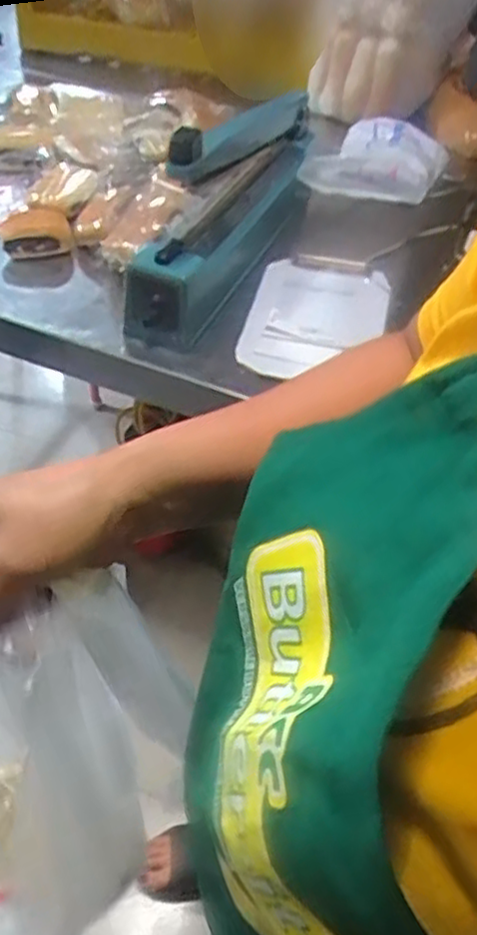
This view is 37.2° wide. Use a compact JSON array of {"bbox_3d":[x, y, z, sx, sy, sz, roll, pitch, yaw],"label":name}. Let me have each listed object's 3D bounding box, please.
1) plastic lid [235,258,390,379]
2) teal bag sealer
[{"bbox_3d":[0.090,-0.174,0.815,0.153,0.027,0.188,11,48,3],"label":"plastic lid"},{"bbox_3d":[-0.003,-0.323,0.817,0.079,0.211,0.401,21,49,12],"label":"teal bag sealer"}]

